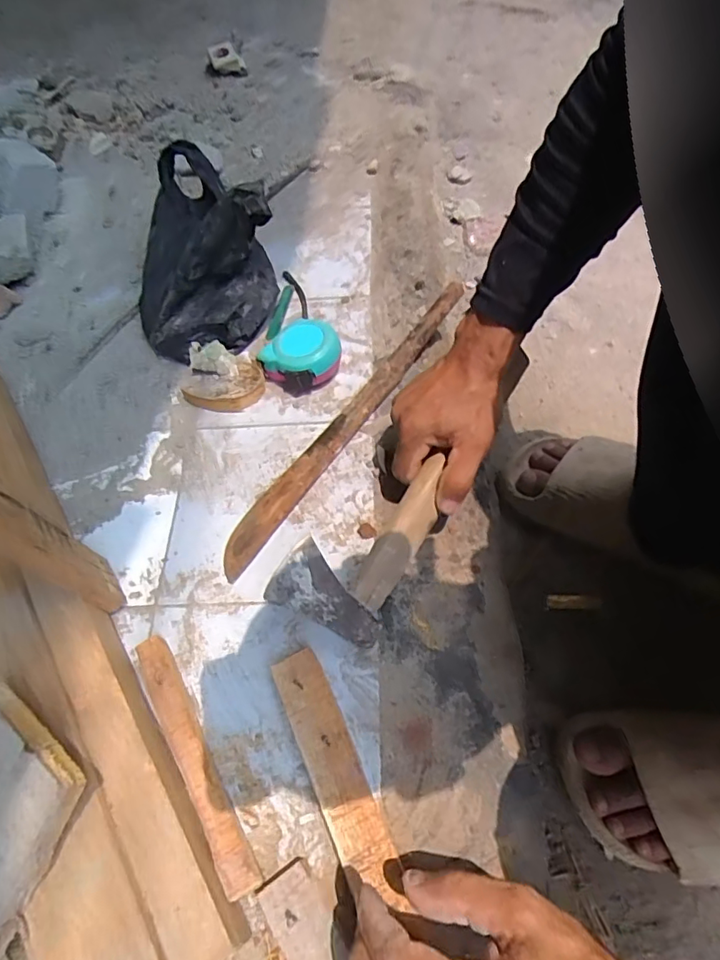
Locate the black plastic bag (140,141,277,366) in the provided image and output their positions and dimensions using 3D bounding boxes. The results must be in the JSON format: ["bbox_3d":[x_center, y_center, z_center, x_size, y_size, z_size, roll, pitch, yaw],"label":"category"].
[{"bbox_3d":[-0.202,-0.279,0.648,0.176,0.134,0.241,-23,59,-9],"label":"black plastic bag"}]

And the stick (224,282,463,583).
[{"bbox_3d":[-0.006,-0.078,0.571,0.036,0.021,0.427,28,64,20],"label":"stick"}]

